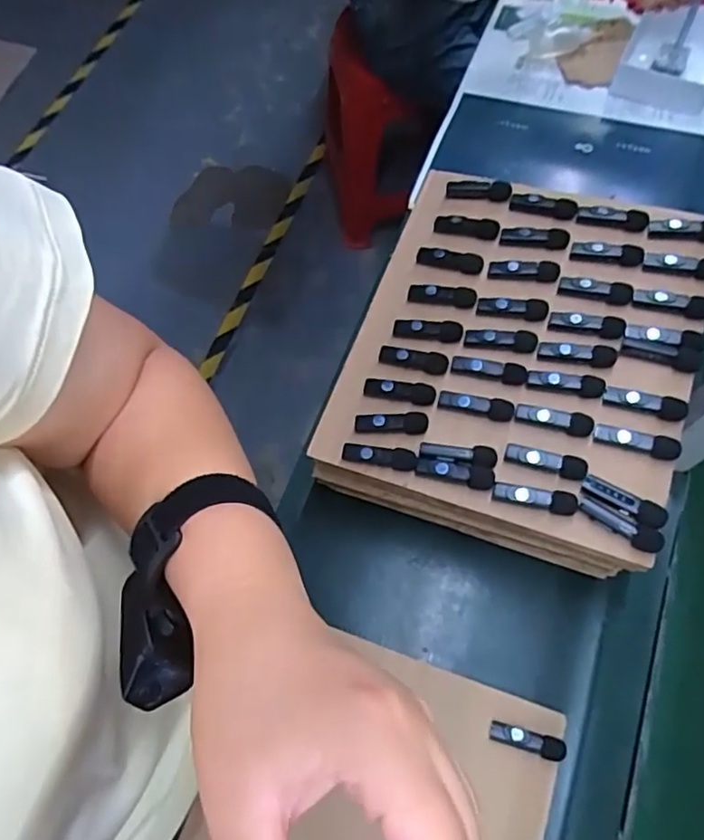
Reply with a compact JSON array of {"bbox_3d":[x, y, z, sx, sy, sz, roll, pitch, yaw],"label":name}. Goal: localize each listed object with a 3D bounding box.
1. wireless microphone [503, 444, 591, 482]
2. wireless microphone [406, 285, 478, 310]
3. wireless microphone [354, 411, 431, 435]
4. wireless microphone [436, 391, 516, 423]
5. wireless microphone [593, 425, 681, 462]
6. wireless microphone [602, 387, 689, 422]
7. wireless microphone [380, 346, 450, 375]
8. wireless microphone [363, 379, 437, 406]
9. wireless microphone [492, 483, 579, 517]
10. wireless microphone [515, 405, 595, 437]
[{"bbox_3d":[0.163,0.033,0.502,0.066,0.011,0.019,19,70,10],"label":"wireless microphone"},{"bbox_3d":[0.088,-0.121,0.587,0.065,0.019,0.018,9,68,6],"label":"wireless microphone"},{"bbox_3d":[0.035,0.002,0.540,0.065,0.015,0.016,3,68,4],"label":"wireless microphone"},{"bbox_3d":[0.110,-0.013,0.534,0.065,0.018,0.018,8,68,6],"label":"wireless microphone"},{"bbox_3d":[0.235,0.017,0.494,0.064,0.019,0.014,18,70,10],"label":"wireless microphone"},{"bbox_3d":[0.247,-0.016,0.507,0.064,0.017,0.016,18,70,10],"label":"wireless microphone"},{"bbox_3d":[0.057,-0.057,0.565,0.065,0.020,0.017,16,69,9],"label":"wireless microphone"},{"bbox_3d":[0.044,-0.027,0.552,0.066,0.015,0.018,13,69,8],"label":"wireless microphone"},{"bbox_3d":[0.150,0.064,0.492,0.065,0.016,0.018,9,68,6],"label":"wireless microphone"},{"bbox_3d":[0.174,-0.001,0.516,0.063,0.019,0.016,14,69,8],"label":"wireless microphone"}]

